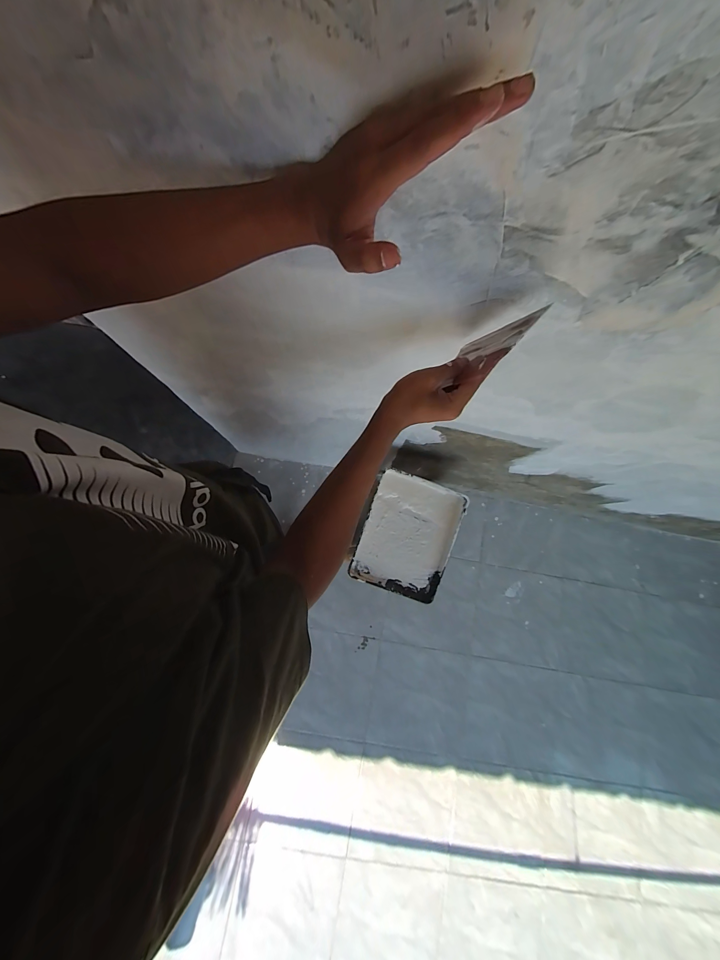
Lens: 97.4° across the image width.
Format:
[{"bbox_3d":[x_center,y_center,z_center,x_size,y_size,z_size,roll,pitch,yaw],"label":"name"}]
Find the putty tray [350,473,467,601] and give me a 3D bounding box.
[{"bbox_3d":[0.151,0.172,0.981,0.281,0.081,0.351,20,77,4],"label":"putty tray"}]

